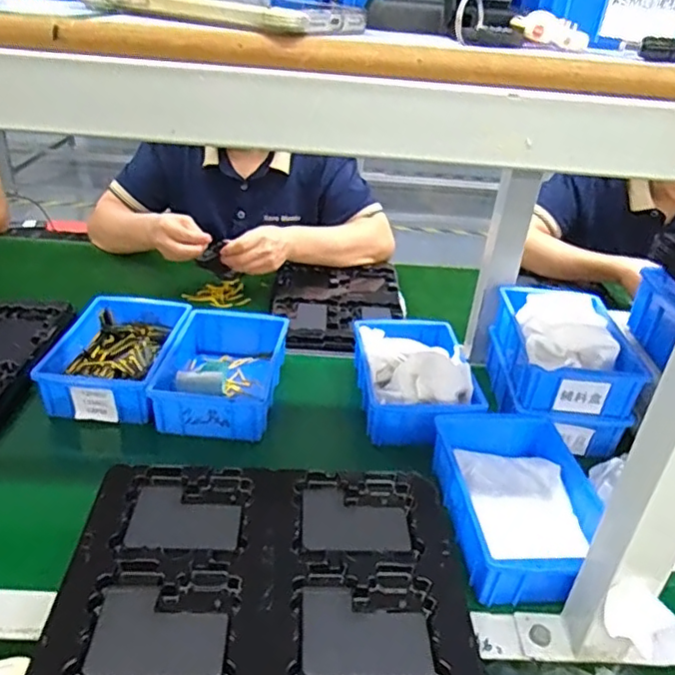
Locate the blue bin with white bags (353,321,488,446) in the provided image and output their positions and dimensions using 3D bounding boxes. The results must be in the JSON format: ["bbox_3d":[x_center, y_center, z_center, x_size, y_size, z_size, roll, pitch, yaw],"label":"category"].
[{"bbox_3d":[0.096,0.046,0.768,0.138,0.075,0.217,2,32,-5],"label":"blue bin with white bags"}]

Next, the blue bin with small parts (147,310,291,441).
[{"bbox_3d":[-0.143,0.039,0.768,0.134,0.059,0.206,6,31,2],"label":"blue bin with small parts"}]

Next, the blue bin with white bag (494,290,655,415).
[{"bbox_3d":[0.278,0.019,0.755,0.127,0.081,0.196,6,31,1],"label":"blue bin with white bag"}]

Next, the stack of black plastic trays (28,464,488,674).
[{"bbox_3d":[-0.055,0.209,0.474,0.296,0.075,0.226,3,33,-5],"label":"stack of black plastic trays"}]

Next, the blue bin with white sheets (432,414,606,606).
[{"bbox_3d":[0.183,0.161,0.607,0.141,0.053,0.204,0,32,-8],"label":"blue bin with white sheets"}]

